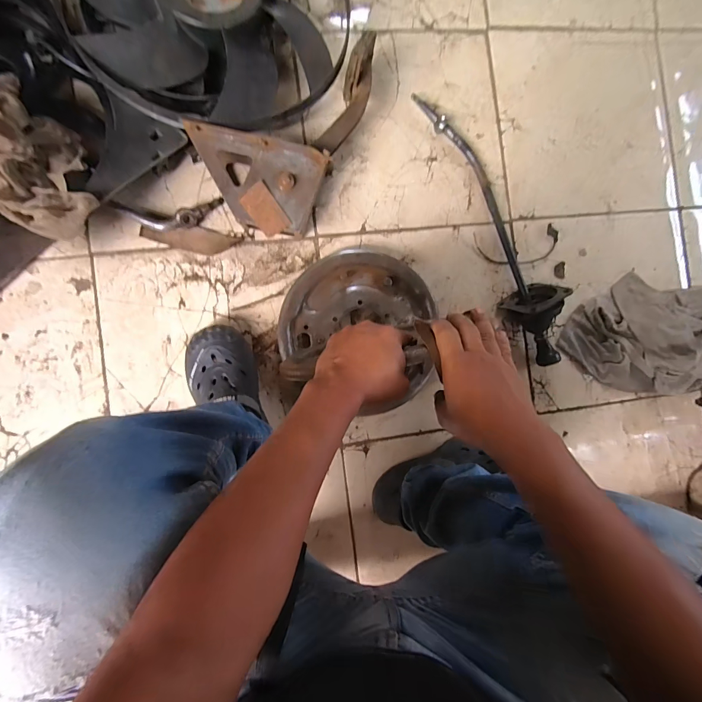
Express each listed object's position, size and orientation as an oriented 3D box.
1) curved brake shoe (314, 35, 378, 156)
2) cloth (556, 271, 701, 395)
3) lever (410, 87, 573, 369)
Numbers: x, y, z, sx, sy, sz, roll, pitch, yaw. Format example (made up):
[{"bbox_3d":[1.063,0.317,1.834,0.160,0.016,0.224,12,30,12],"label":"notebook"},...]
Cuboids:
[{"bbox_3d":[-0.001,-0.440,0.618,0.050,0.056,0.191,24,105,-7],"label":"curved brake shoe"},{"bbox_3d":[0.737,-0.048,0.745,0.556,0.071,0.254,-8,92,-7],"label":"cloth"},{"bbox_3d":[0.290,-0.245,0.682,0.119,0.094,0.584,-29,95,-6],"label":"lever"}]

